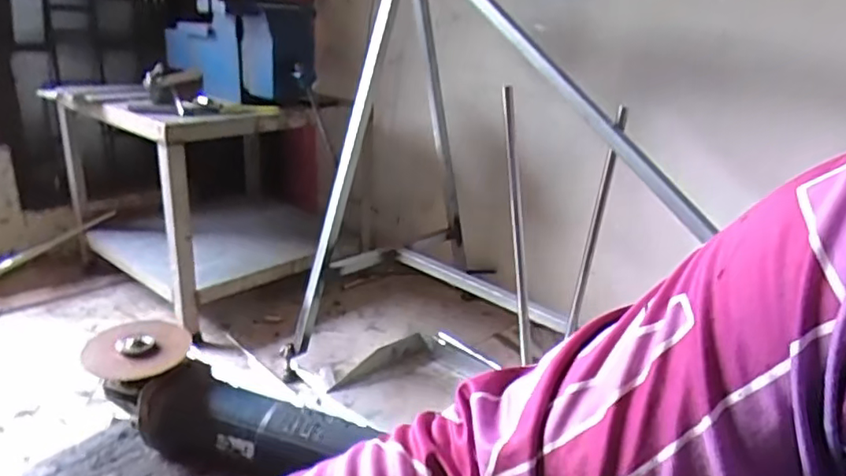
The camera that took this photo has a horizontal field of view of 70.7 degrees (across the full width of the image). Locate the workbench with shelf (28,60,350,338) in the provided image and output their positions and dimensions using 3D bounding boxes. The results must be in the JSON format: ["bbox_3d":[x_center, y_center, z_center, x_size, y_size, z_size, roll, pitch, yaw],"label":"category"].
[{"bbox_3d":[-0.689,-0.174,1.688,0.714,0.520,0.439,18,25,35],"label":"workbench with shelf"}]

